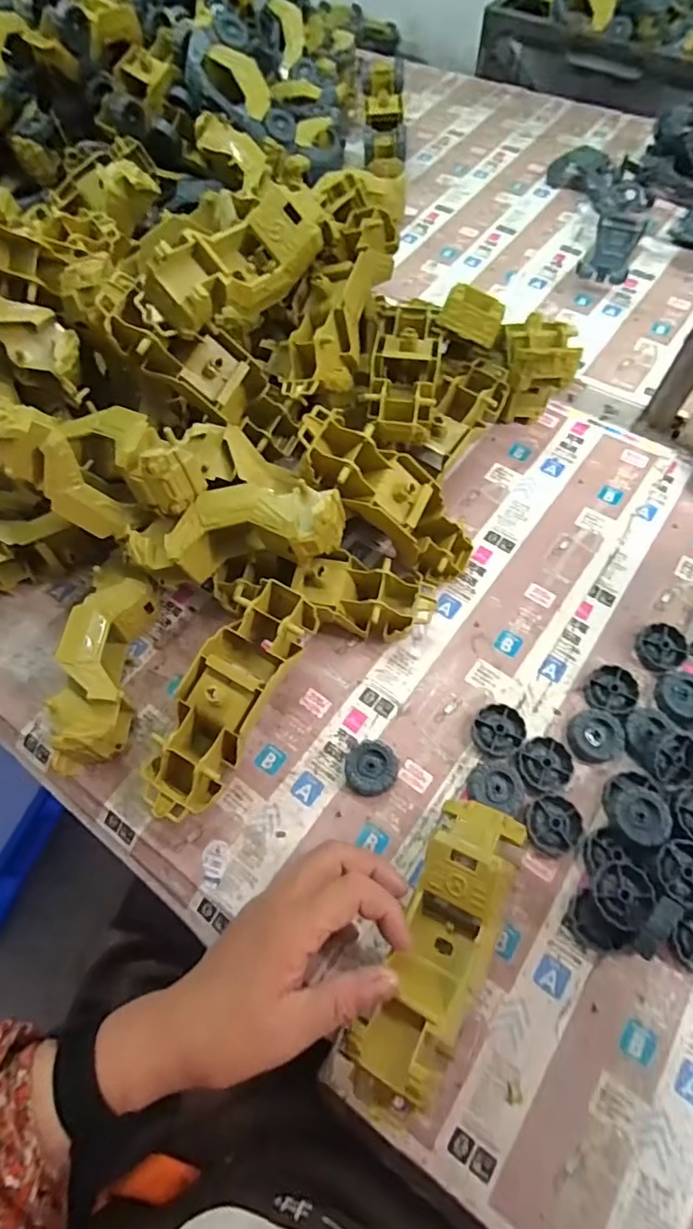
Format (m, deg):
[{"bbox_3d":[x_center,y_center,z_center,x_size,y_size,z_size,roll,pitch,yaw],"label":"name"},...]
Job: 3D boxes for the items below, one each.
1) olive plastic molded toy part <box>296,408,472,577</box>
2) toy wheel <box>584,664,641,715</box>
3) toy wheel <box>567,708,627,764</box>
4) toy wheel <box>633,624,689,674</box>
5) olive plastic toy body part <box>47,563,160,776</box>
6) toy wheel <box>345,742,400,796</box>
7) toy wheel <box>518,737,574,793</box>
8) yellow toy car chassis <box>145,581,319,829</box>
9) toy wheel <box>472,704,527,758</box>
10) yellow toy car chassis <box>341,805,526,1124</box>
[{"bbox_3d":[0.033,-0.090,0.446,0.178,0.048,0.062,37,63,-21],"label":"olive plastic molded toy part"},{"bbox_3d":[0.206,0.058,0.431,0.036,0.011,0.040,14,65,8],"label":"toy wheel"},{"bbox_3d":[0.185,0.090,0.414,0.038,0.012,0.036,0,64,1],"label":"toy wheel"},{"bbox_3d":[0.254,0.026,0.447,0.046,0.010,0.037,-25,67,-11],"label":"toy wheel"},{"bbox_3d":[-0.187,0.041,0.429,0.054,0.060,0.162,2,64,2],"label":"olive plastic toy body part"},{"bbox_3d":[0.018,0.113,0.408,0.037,0.014,0.039,0,64,1],"label":"toy wheel"},{"bbox_3d":[0.145,0.109,0.406,0.037,0.010,0.037,0,64,1],"label":"toy wheel"},{"bbox_3d":[-0.089,0.058,0.402,0.074,0.055,0.178,26,80,14],"label":"yellow toy car chassis"},{"bbox_3d":[0.114,0.087,0.415,0.037,0.012,0.037,0,64,1],"label":"toy wheel"},{"bbox_3d":[0.055,0.201,0.337,0.053,0.056,0.175,24,69,12],"label":"yellow toy car chassis"}]

